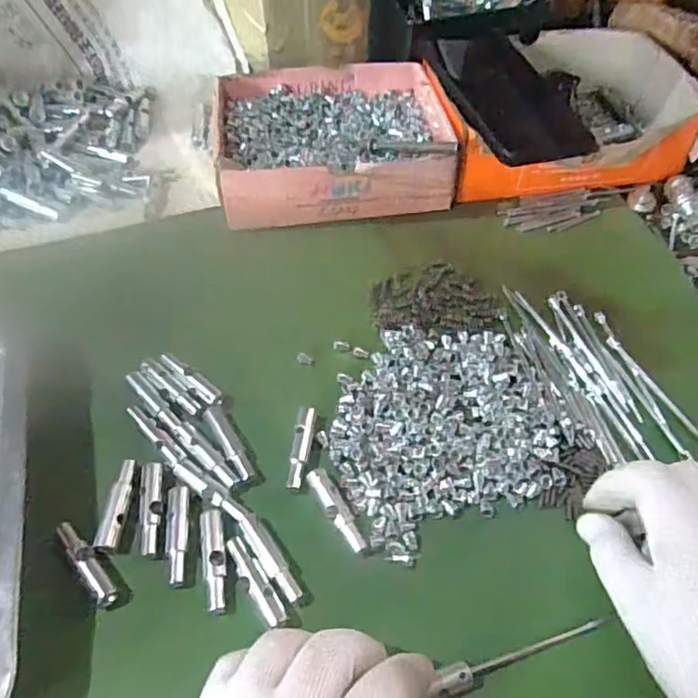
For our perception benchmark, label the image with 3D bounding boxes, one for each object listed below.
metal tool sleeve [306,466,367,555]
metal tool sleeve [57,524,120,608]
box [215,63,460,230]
[{"bbox_3d":[-0.006,0.086,0.327,0.012,0.008,0.051,-28,60,-17],"label":"metal tool sleeve"},{"bbox_3d":[-0.133,0.108,0.307,0.011,0.007,0.047,-33,61,-20],"label":"metal tool sleeve"},{"bbox_3d":[-0.014,-0.172,0.479,0.173,0.049,0.149,-8,56,-4],"label":"box"}]

